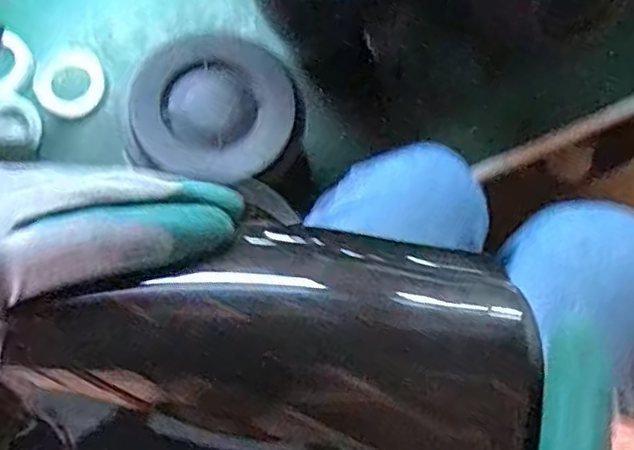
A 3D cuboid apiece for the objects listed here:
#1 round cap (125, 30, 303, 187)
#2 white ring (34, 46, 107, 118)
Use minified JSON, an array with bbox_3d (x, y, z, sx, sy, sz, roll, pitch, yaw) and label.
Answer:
[{"bbox_3d":[-0.067,-0.081,0.446,0.107,0.023,0.106,0,78,1],"label":"round cap"},{"bbox_3d":[-0.215,-0.124,0.577,0.058,0.009,0.057,38,78,-2],"label":"white ring"}]

